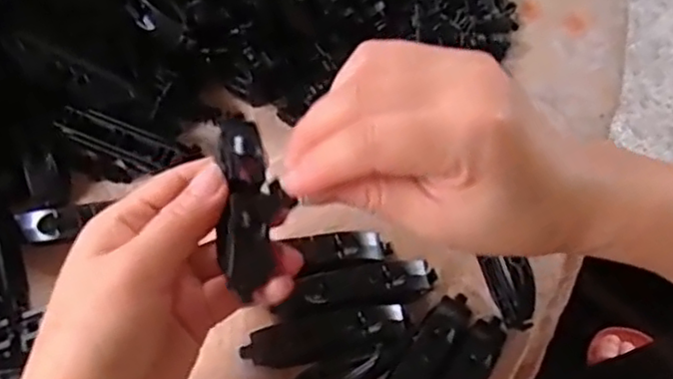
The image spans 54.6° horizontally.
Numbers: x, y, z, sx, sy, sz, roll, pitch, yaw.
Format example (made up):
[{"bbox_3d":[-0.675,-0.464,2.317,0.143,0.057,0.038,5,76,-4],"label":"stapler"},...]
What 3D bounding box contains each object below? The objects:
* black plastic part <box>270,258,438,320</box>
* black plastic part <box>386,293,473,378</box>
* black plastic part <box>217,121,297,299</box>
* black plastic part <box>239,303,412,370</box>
[{"bbox_3d":[0.010,0.047,0.318,0.078,0.011,0.022,-10,66,-4],"label":"black plastic part"},{"bbox_3d":[0.039,0.082,0.303,0.019,0.017,0.080,32,70,14],"label":"black plastic part"},{"bbox_3d":[-0.033,0.003,0.267,0.027,0.012,0.074,-6,72,-2],"label":"black plastic part"},{"bbox_3d":[-0.005,0.069,0.309,0.079,0.012,0.022,-10,66,-4],"label":"black plastic part"}]

